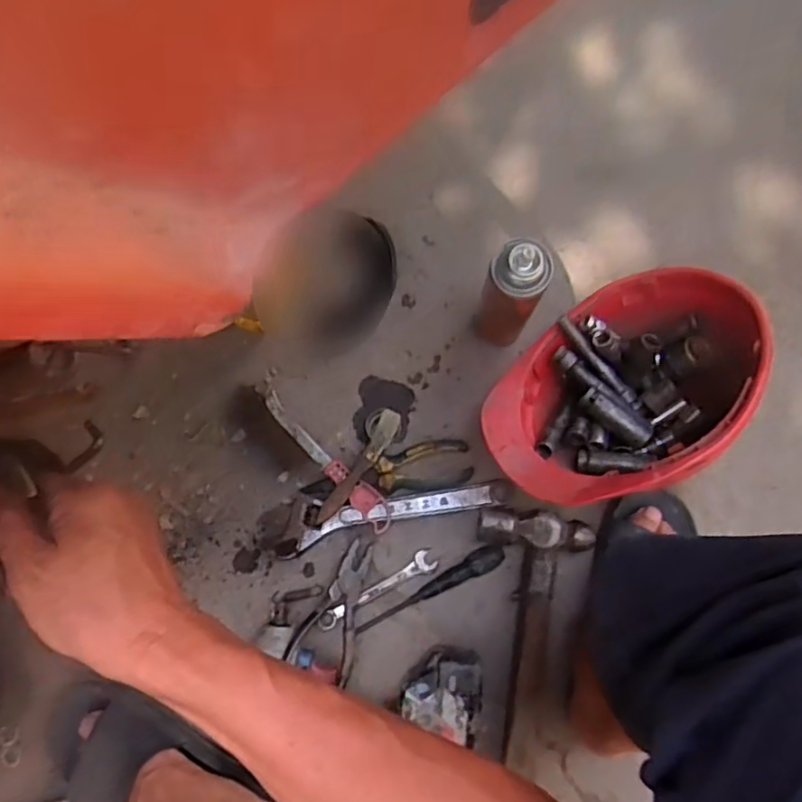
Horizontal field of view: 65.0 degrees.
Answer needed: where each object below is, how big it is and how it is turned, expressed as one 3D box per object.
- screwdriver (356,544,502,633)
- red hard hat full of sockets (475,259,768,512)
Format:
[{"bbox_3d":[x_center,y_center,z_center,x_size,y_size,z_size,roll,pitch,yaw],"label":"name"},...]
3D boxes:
[{"bbox_3d":[0.031,0.209,0.690,0.179,0.021,0.025,-29,81,-4],"label":"screwdriver"},{"bbox_3d":[0.239,0.010,0.653,0.281,0.128,0.223,-42,45,-2],"label":"red hard hat full of sockets"}]

